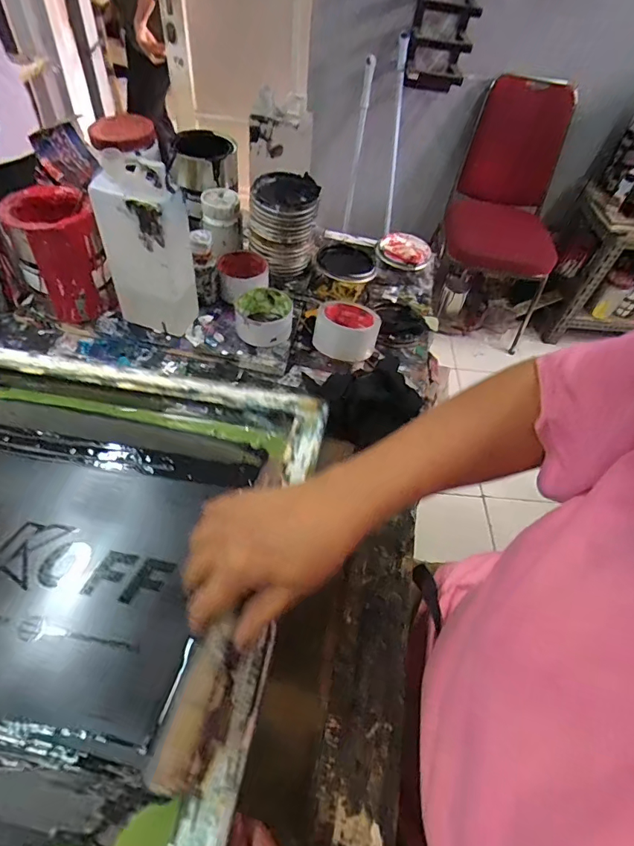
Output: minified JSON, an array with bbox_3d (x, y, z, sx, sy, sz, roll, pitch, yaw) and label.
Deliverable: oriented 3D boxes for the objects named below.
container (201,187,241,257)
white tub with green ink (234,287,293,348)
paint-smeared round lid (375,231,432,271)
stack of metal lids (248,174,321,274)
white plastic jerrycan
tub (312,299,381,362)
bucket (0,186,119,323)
[{"bbox_3d":[-0.154,-0.324,0.738,0.060,0.080,0.073,-4,52,-10],"label":"container"},{"bbox_3d":[-0.079,-0.153,0.670,0.081,0.054,0.084,3,51,-4],"label":"white tub with green ink"},{"bbox_3d":[0.163,-0.324,0.856,0.099,0.014,0.086,24,68,7],"label":"paint-smeared round lid"},{"bbox_3d":[-0.054,-0.315,0.726,0.105,0.125,0.096,9,51,0],"label":"stack of metal lids"},{"bbox_3d":[-0.215,-0.221,0.585,0.104,0.212,0.057,14,51,5],"label":"white plastic jerrycan"},{"bbox_3d":[0.046,-0.141,0.669,0.089,0.057,0.077,15,51,5],"label":"tub"},{"bbox_3d":[-0.347,-0.223,0.620,0.095,0.142,0.104,3,51,-4],"label":"bucket"}]

